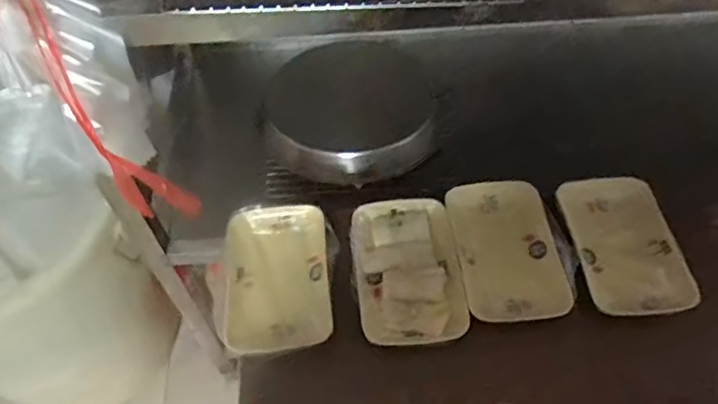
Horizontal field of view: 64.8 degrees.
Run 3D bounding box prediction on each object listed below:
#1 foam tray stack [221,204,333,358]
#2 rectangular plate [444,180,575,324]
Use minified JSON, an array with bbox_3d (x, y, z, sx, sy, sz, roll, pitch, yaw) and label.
[{"bbox_3d":[-0.097,0.087,0.671,0.123,0.023,0.189,-5,53,-6],"label":"foam tray stack"},{"bbox_3d":[0.179,0.054,0.685,0.120,0.029,0.186,-3,53,-5],"label":"rectangular plate"}]

